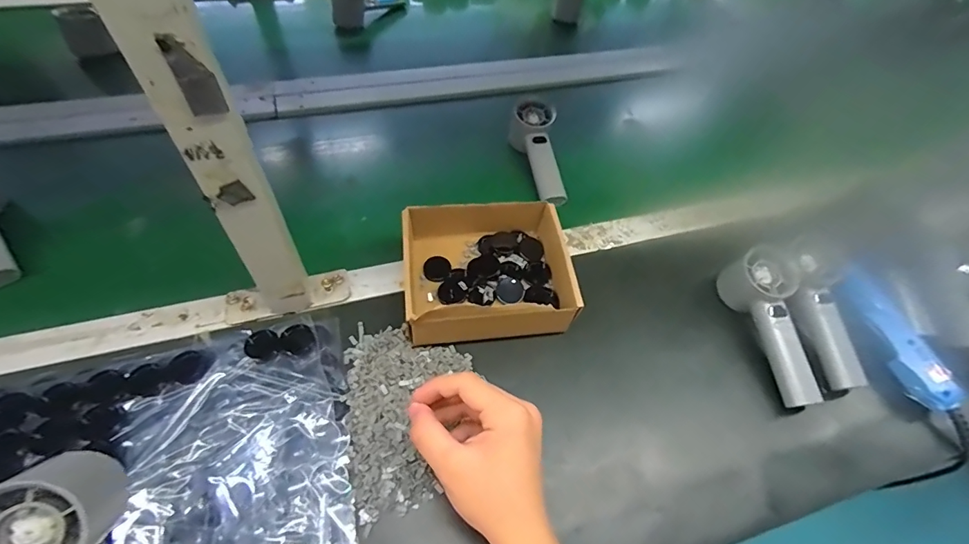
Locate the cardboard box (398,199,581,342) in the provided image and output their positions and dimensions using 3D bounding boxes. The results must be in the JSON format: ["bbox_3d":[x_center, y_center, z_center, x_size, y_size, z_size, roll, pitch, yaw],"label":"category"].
[{"bbox_3d":[0.003,-0.002,0.464,0.166,0.073,0.146,-4,54,-8],"label":"cardboard box"}]

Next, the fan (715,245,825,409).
[{"bbox_3d":[0.296,0.056,0.457,0.054,0.054,0.158,-6,68,-6],"label":"fan"}]

